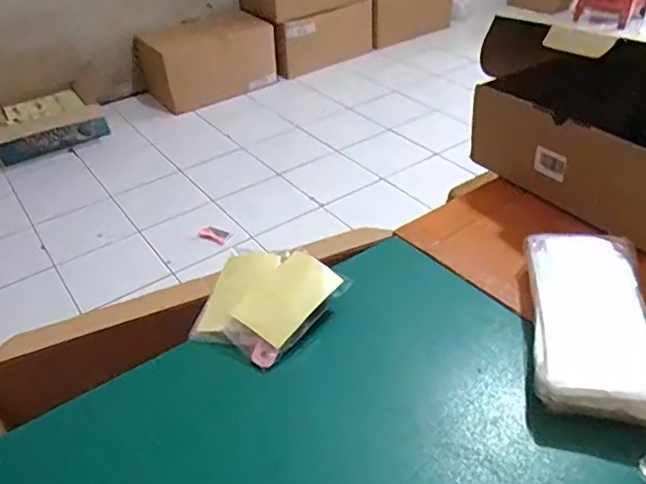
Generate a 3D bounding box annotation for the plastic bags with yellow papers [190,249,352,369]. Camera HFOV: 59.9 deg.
[{"bbox_3d":[-0.053,0.055,0.519,0.120,0.039,0.112,15,42,24],"label":"plastic bags with yellow papers"}]

